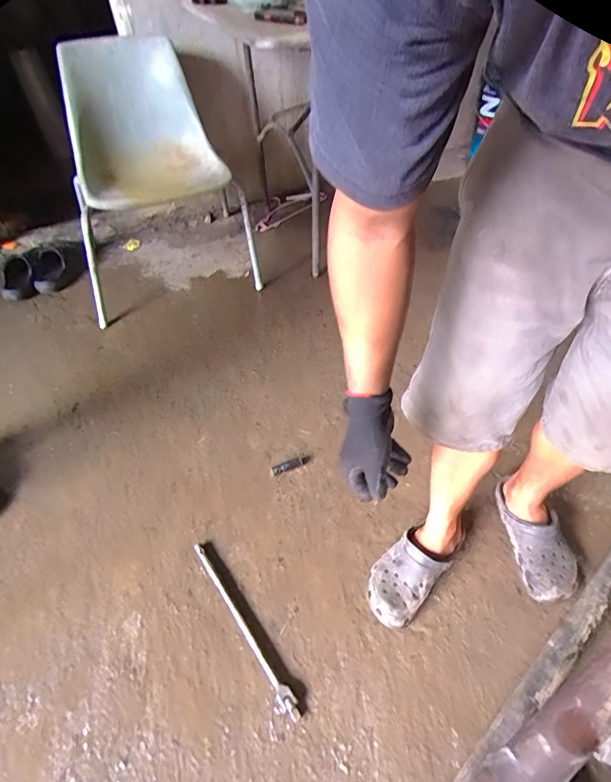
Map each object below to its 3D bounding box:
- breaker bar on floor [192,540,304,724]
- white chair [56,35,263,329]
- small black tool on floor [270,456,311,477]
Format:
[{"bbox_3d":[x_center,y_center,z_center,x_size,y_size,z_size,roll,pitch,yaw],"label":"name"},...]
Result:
[{"bbox_3d":[-0.124,0.441,0.849,0.027,0.023,0.372,-29,52,-22],"label":"breaker bar on floor"},{"bbox_3d":[-0.509,-0.750,1.492,0.546,0.607,0.585,-12,47,-7],"label":"white chair"},{"bbox_3d":[-0.035,0.180,1.083,0.099,0.016,0.026,-17,49,-12],"label":"small black tool on floor"}]

